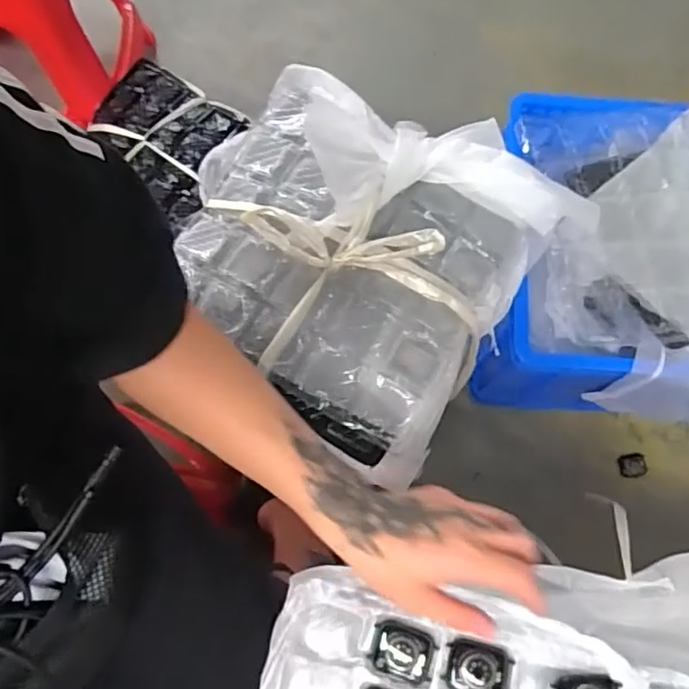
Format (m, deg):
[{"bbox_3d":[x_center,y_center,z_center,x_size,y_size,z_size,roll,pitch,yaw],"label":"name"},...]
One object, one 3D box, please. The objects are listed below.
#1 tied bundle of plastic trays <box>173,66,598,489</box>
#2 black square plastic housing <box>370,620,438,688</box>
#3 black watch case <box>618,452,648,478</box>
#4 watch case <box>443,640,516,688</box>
[{"bbox_3d":[0.015,-0.118,0.672,0.376,0.094,0.393,35,76,8],"label":"tied bundle of plastic trays"},{"bbox_3d":[0.044,0.234,0.466,0.046,0.016,0.040,13,74,2],"label":"black square plastic housing"},{"bbox_3d":[0.502,0.212,1.071,0.050,0.006,0.040,-12,75,-5],"label":"black watch case"},{"bbox_3d":[0.100,0.242,0.457,0.046,0.015,0.037,12,74,1],"label":"watch case"}]

